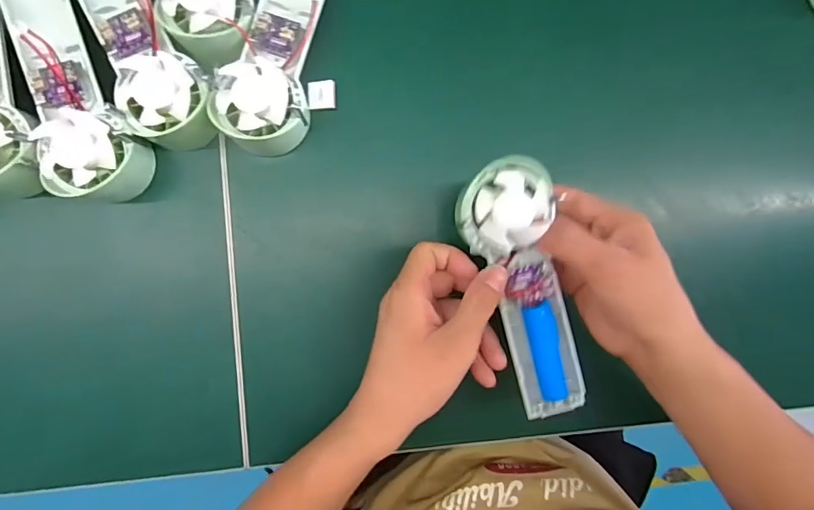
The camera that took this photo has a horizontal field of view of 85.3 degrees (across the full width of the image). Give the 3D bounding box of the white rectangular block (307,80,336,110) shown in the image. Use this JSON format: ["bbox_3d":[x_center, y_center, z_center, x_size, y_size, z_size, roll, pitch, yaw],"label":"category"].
[{"bbox_3d":[-0.065,-0.123,0.338,0.021,0.008,0.020,-3,89,-6],"label":"white rectangular block"}]

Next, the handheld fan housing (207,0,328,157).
[{"bbox_3d":[-0.085,-0.159,0.321,0.059,0.048,0.174,18,87,-5],"label":"handheld fan housing"}]

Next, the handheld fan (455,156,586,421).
[{"bbox_3d":[0.080,0.024,0.297,0.058,0.029,0.172,-16,95,-6],"label":"handheld fan"}]

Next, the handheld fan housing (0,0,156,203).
[{"bbox_3d":[-0.236,-0.122,0.305,0.060,0.046,0.172,-22,91,-6],"label":"handheld fan housing"}]

